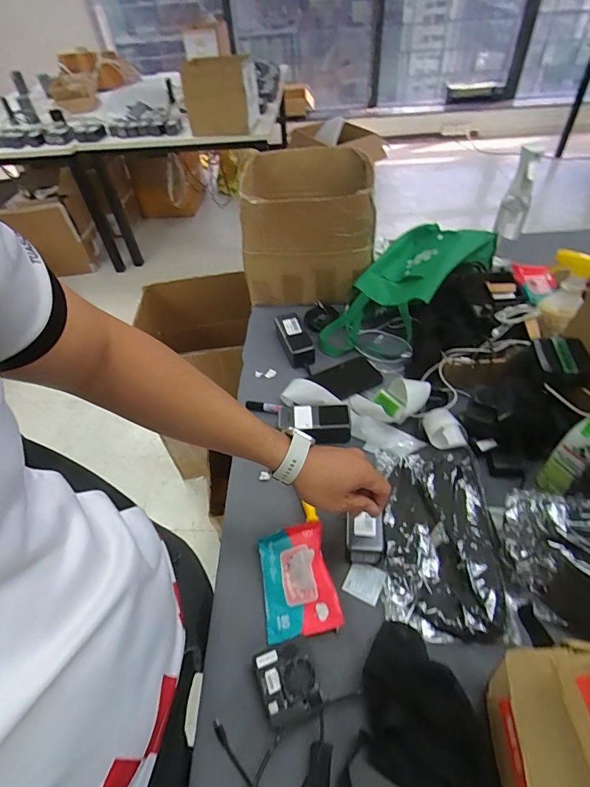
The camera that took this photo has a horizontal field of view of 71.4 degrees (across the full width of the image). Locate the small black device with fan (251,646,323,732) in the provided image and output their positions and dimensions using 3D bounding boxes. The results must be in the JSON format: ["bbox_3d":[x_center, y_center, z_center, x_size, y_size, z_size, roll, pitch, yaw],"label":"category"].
[{"bbox_3d":[-0.009,0.344,0.492,0.064,0.034,0.075,-18,49,-11],"label":"small black device with fan"}]

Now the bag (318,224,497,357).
[{"bbox_3d":[0.240,-0.251,0.918,0.475,0.111,0.221,-38,54,-9],"label":"bag"}]

